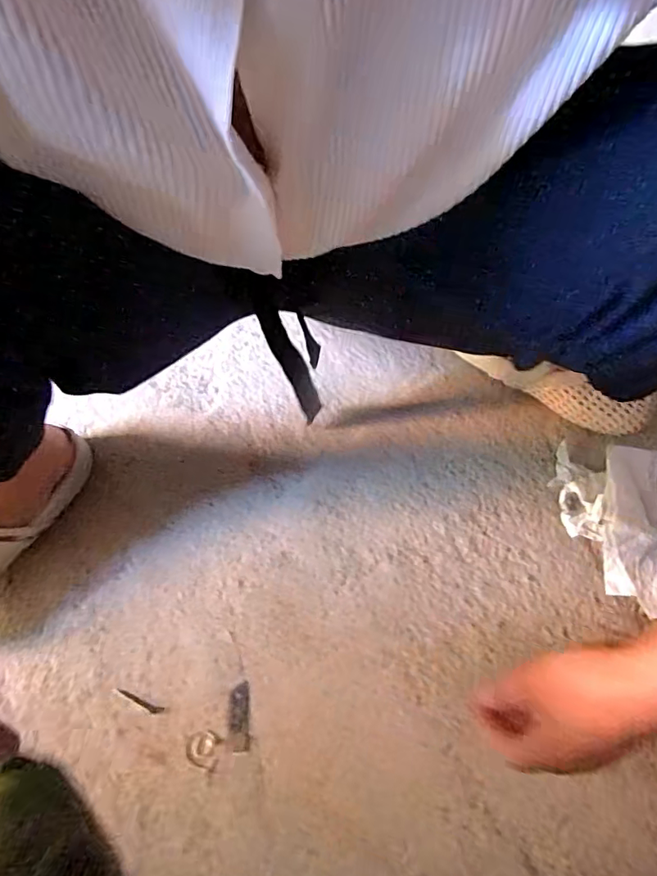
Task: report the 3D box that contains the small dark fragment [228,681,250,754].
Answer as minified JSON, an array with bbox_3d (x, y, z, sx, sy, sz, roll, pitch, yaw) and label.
[{"bbox_3d":[-0.081,0.252,0.452,0.018,0.004,0.054,-5,63,-3],"label":"small dark fragment"}]

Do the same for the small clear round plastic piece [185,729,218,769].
[{"bbox_3d":[-0.113,0.272,0.441,0.026,0.004,0.028,0,63,0],"label":"small clear round plastic piece"}]

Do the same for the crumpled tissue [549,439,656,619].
[{"bbox_3d":[0.309,0.081,0.511,0.102,0.071,0.182,-15,64,-8],"label":"crumpled tissue"}]

